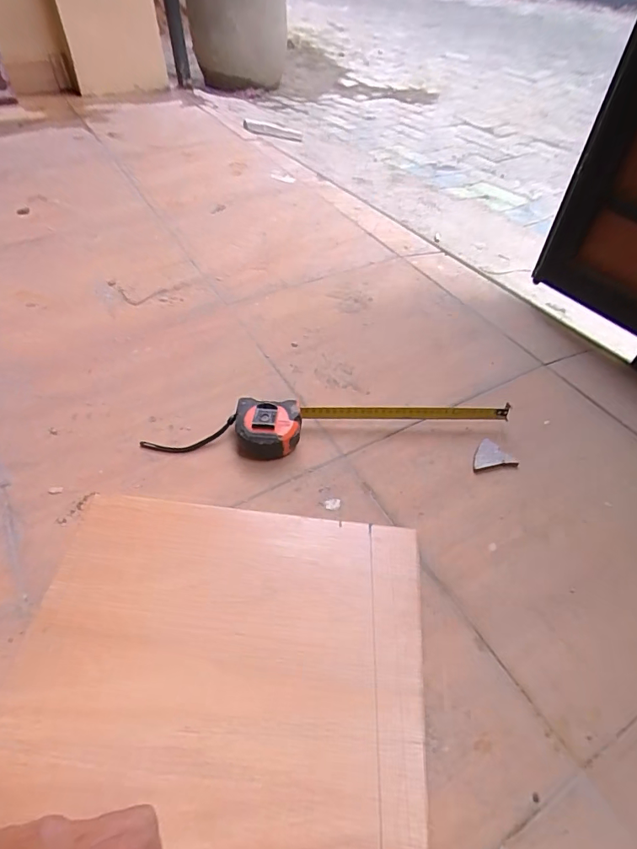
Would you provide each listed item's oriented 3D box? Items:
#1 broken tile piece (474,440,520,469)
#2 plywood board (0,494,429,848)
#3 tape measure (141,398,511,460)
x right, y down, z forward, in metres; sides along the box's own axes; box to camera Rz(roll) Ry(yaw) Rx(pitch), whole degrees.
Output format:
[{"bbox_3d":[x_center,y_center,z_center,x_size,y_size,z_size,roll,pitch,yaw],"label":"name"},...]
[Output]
[{"bbox_3d":[0.236,0.040,0.644,0.060,0.012,0.047,-6,50,-8],"label":"broken tile piece"},{"bbox_3d":[-0.099,0.254,0.437,0.387,0.010,0.389,6,49,2],"label":"plywood board"},{"bbox_3d":[0.015,-0.001,0.645,0.507,0.050,0.081,-3,49,-5],"label":"tape measure"}]

